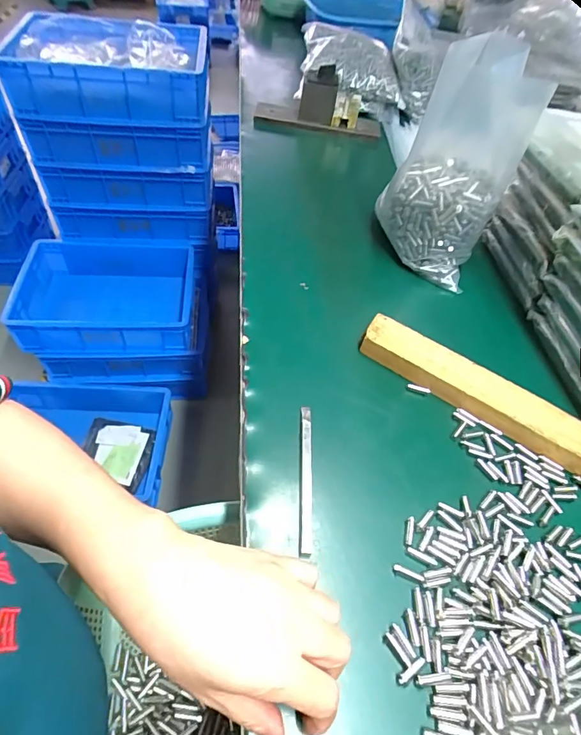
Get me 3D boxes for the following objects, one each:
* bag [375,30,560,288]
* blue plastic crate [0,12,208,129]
[{"bbox_3d":[0.169,-0.210,0.472,0.128,0.214,0.111,18,52,10],"label":"bag"},{"bbox_3d":[-0.393,-0.675,0.986,0.393,0.129,0.297,-1,51,-6],"label":"blue plastic crate"}]

